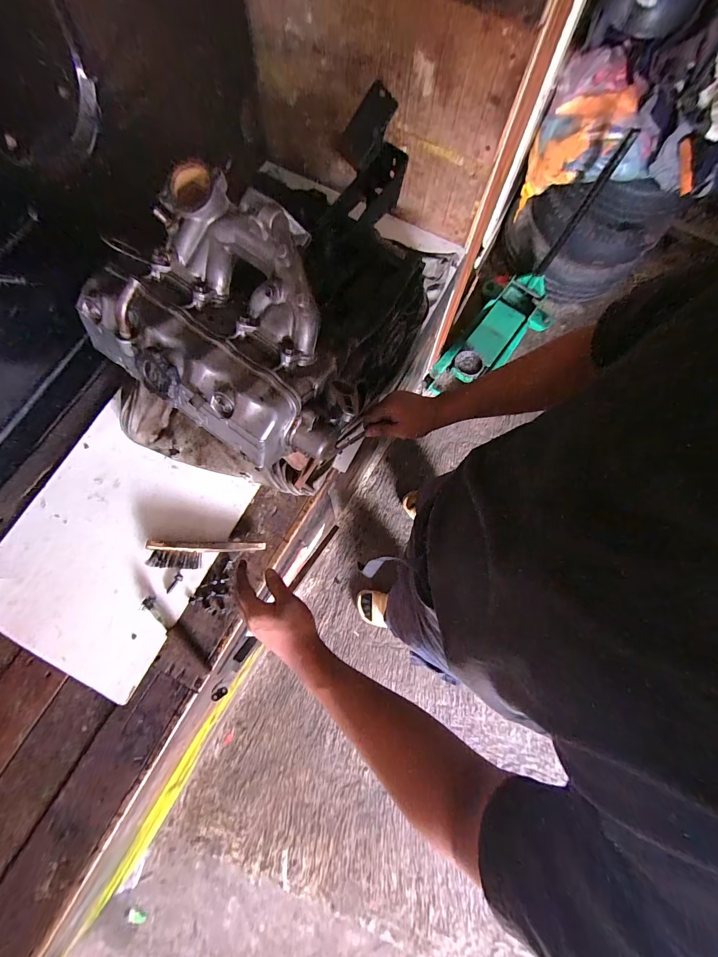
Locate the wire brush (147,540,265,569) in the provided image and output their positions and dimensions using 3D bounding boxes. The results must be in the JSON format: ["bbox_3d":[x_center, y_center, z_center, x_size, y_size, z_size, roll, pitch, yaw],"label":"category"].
[{"bbox_3d":[-0.282,0.139,0.660,0.208,0.023,0.049,0,74,-1],"label":"wire brush"}]

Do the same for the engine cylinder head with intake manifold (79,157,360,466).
[{"bbox_3d":[-0.154,-0.191,0.460,0.347,0.148,0.241,34,76,9],"label":"engine cylinder head with intake manifold"}]

